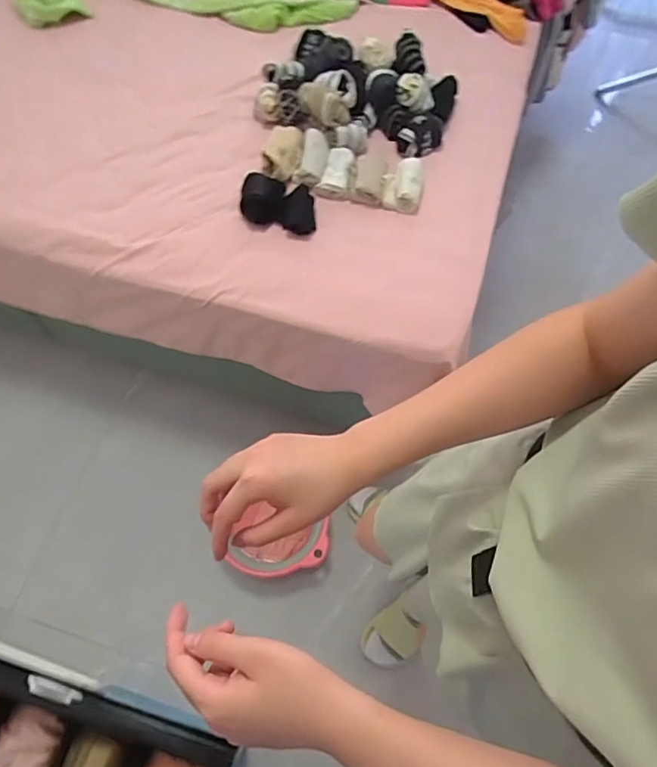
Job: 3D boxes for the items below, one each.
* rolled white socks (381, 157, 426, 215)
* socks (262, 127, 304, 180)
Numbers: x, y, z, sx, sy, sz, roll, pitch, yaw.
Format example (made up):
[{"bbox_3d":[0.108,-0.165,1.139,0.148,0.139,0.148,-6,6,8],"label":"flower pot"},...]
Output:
[{"bbox_3d":[0.140,-0.376,0.999,0.076,0.050,0.107,8,66,2],"label":"rolled white socks"},{"bbox_3d":[-0.087,-0.444,1.018,0.076,0.053,0.124,3,66,0],"label":"socks"}]

